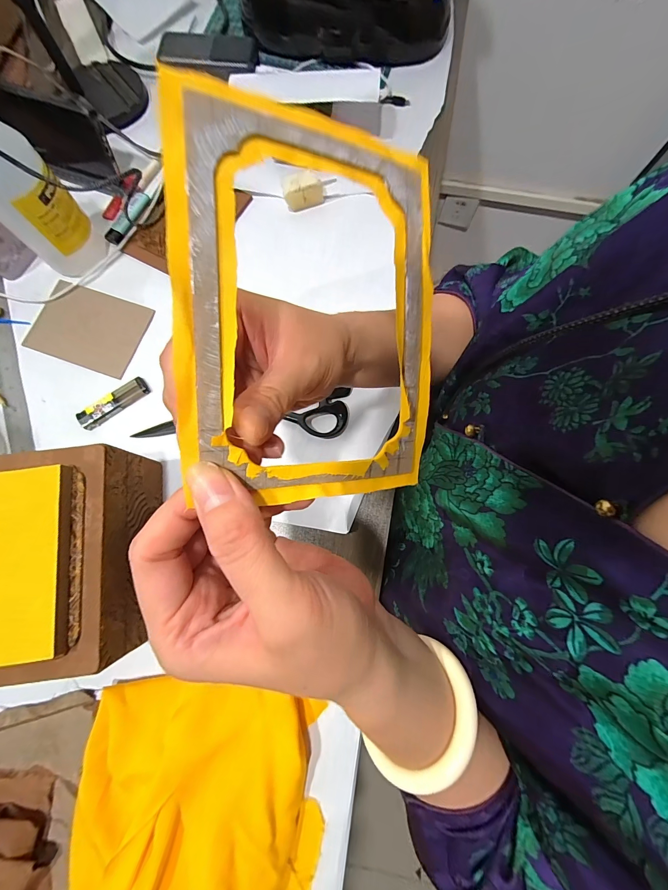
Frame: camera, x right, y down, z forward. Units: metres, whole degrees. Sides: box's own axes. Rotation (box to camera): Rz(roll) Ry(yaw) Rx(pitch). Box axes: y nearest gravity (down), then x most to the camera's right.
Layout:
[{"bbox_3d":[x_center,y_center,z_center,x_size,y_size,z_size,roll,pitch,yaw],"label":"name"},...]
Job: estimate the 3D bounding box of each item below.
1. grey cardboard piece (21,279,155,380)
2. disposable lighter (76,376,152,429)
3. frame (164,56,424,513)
[{"bbox_3d":[-0.301,-0.145,0.407,0.139,0.006,0.094,19,78,4],"label":"grey cardboard piece"},{"bbox_3d":[-0.255,-0.049,0.384,0.082,0.007,0.028,-33,80,-8],"label":"disposable lighter"},{"bbox_3d":[-0.006,-0.051,0.135,0.108,0.008,0.146,-3,99,-21],"label":"frame"}]

